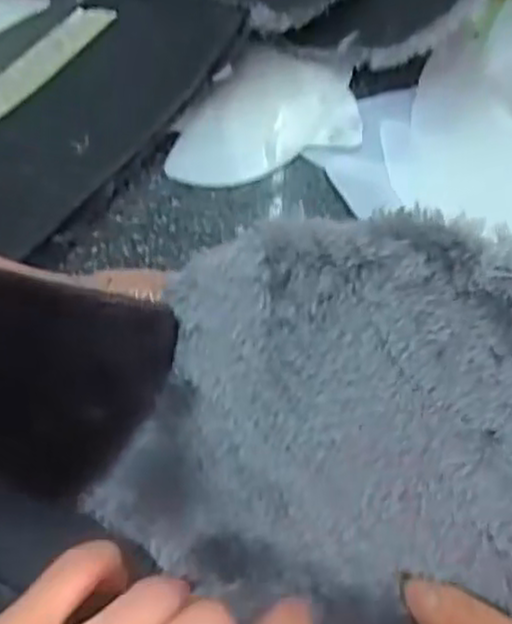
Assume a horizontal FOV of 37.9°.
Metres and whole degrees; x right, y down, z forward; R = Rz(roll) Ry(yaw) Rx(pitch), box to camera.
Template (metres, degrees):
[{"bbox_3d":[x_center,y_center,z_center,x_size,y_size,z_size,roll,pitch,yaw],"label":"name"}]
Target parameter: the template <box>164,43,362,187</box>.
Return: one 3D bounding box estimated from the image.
[{"bbox_3d":[0.001,-0.105,0.394,0.104,0.004,0.072,-18,70,-9],"label":"template"}]

